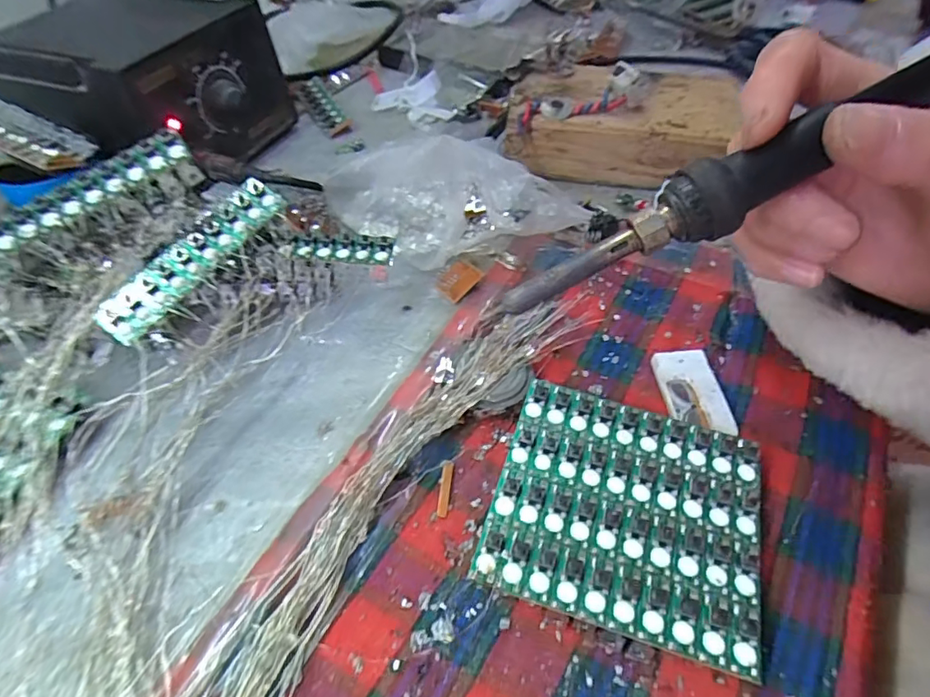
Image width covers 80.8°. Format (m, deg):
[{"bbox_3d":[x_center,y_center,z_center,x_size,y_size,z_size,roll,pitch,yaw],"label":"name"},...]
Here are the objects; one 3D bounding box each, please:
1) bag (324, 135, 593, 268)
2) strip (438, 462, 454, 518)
[{"bbox_3d":[-0.011,-0.089,0.309,0.151,0.053,0.075,12,51,24],"label":"bag"},{"bbox_3d":[-0.008,0.057,0.219,0.004,0.004,0.021,7,65,4],"label":"strip"}]

